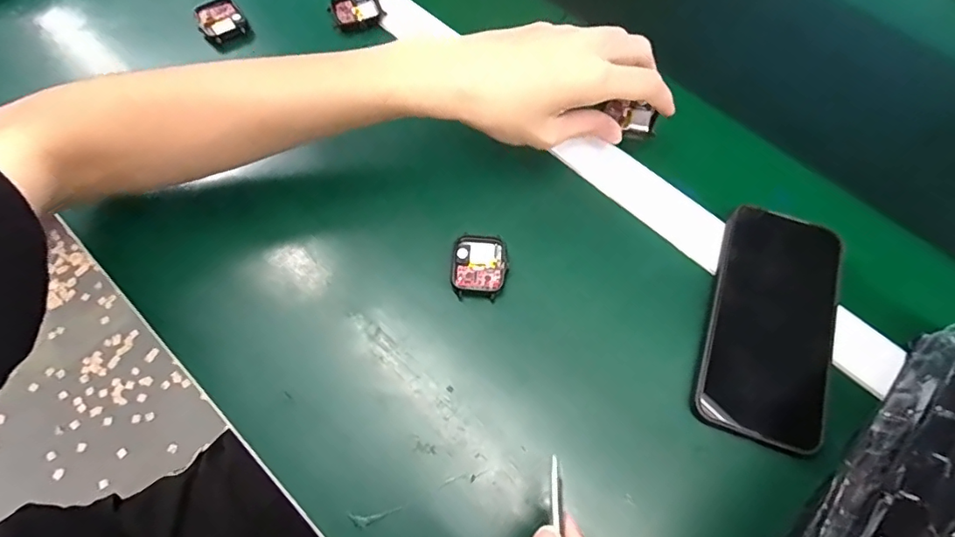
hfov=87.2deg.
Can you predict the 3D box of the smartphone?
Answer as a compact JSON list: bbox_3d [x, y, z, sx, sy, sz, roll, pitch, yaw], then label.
[{"bbox_3d":[0.197,0.033,0.336,0.077,0.009,0.162,20,66,8],"label":"smartphone"}]

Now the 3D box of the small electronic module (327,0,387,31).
[{"bbox_3d":[-0.108,-0.229,0.450,0.044,0.010,0.043,-20,67,-11],"label":"small electronic module"}]

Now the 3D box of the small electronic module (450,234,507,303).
[{"bbox_3d":[0.001,-0.002,0.351,0.037,0.011,0.044,5,65,1],"label":"small electronic module"}]

